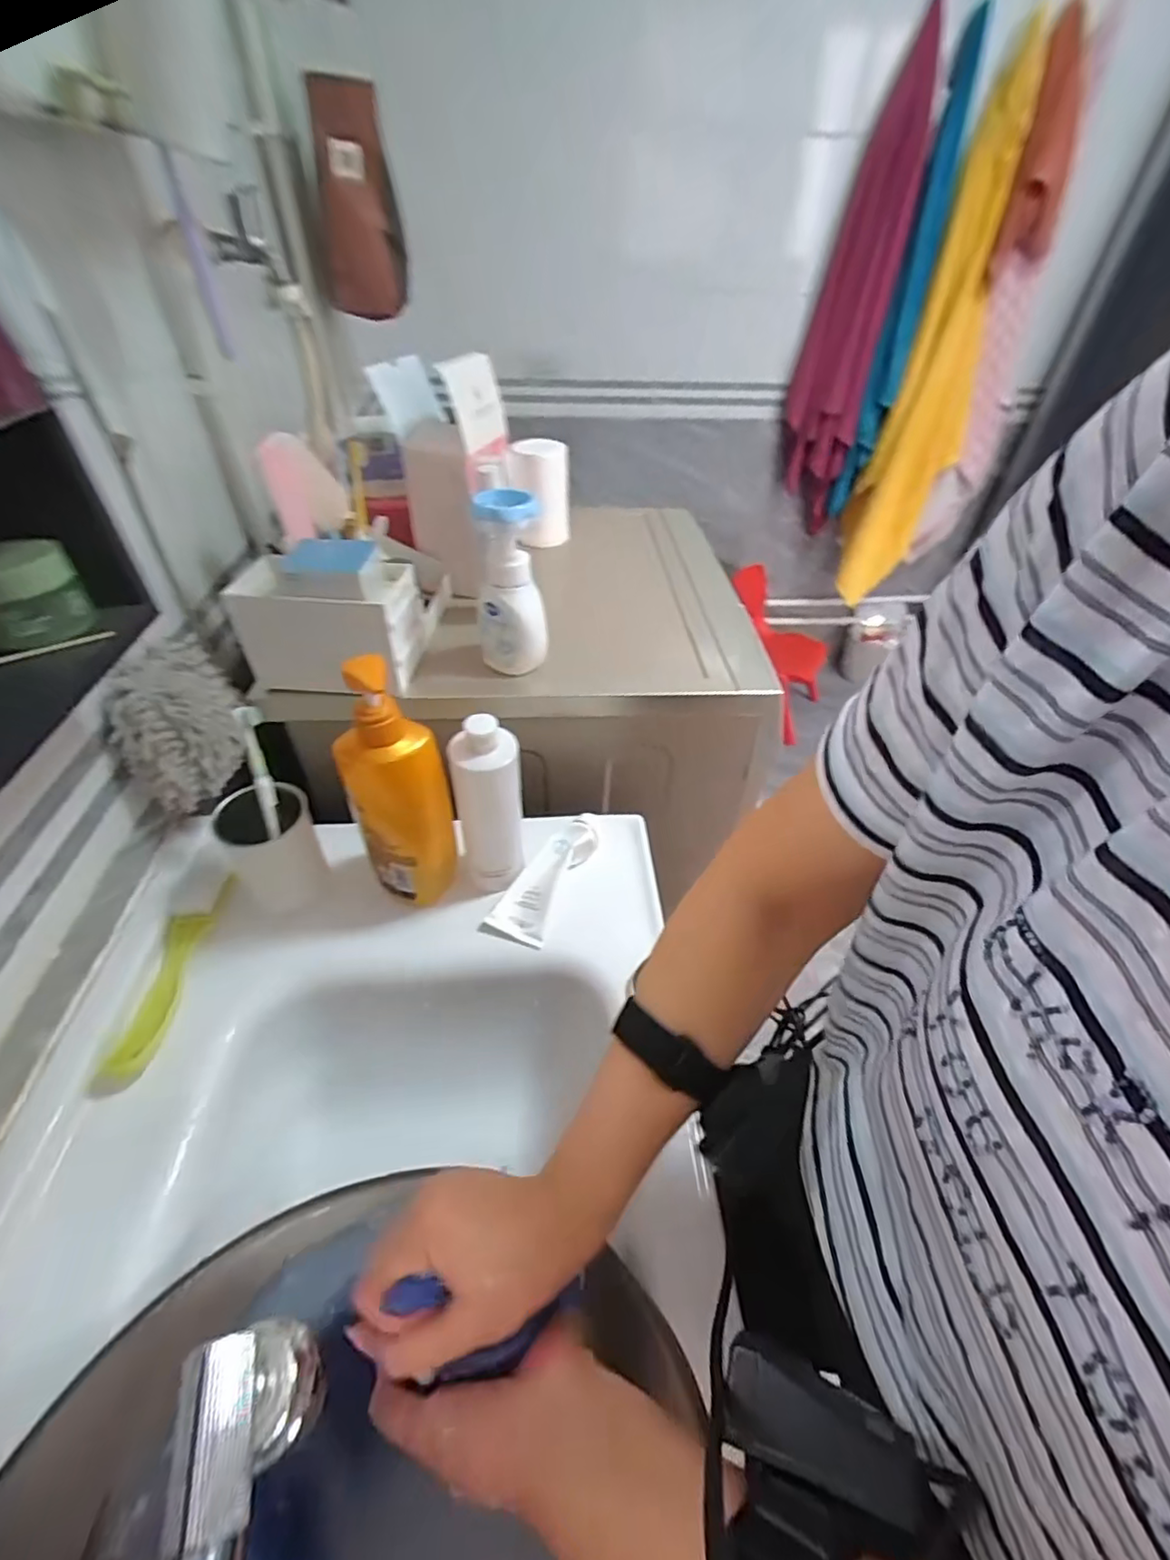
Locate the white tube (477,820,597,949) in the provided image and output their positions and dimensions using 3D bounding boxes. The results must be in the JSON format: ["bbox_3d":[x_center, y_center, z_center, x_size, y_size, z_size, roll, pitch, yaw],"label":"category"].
[{"bbox_3d":[-0.039,0.109,0.616,0.059,0.036,0.148,26,60,23],"label":"white tube"}]

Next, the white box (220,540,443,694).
[{"bbox_3d":[-0.268,-0.179,0.636,0.163,0.130,0.117,1,43,-2],"label":"white box"}]

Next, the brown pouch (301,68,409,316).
[{"bbox_3d":[-0.314,-0.791,0.824,0.113,0.264,0.064,-12,71,-15],"label":"brown pouch"}]

